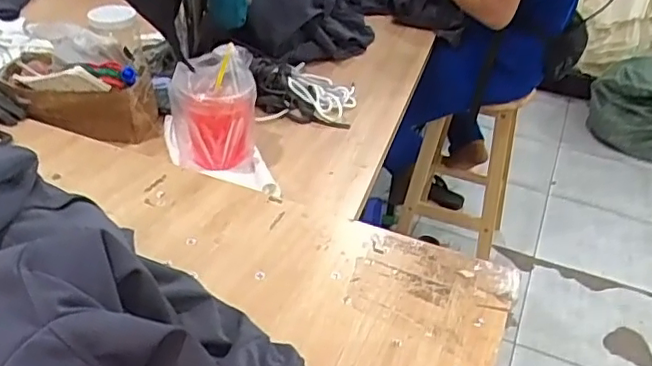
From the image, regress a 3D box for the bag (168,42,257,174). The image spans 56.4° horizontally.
[{"bbox_3d":[-0.181,-0.121,0.951,0.136,0.175,0.110,-3,35,-11],"label":"bag"}]

